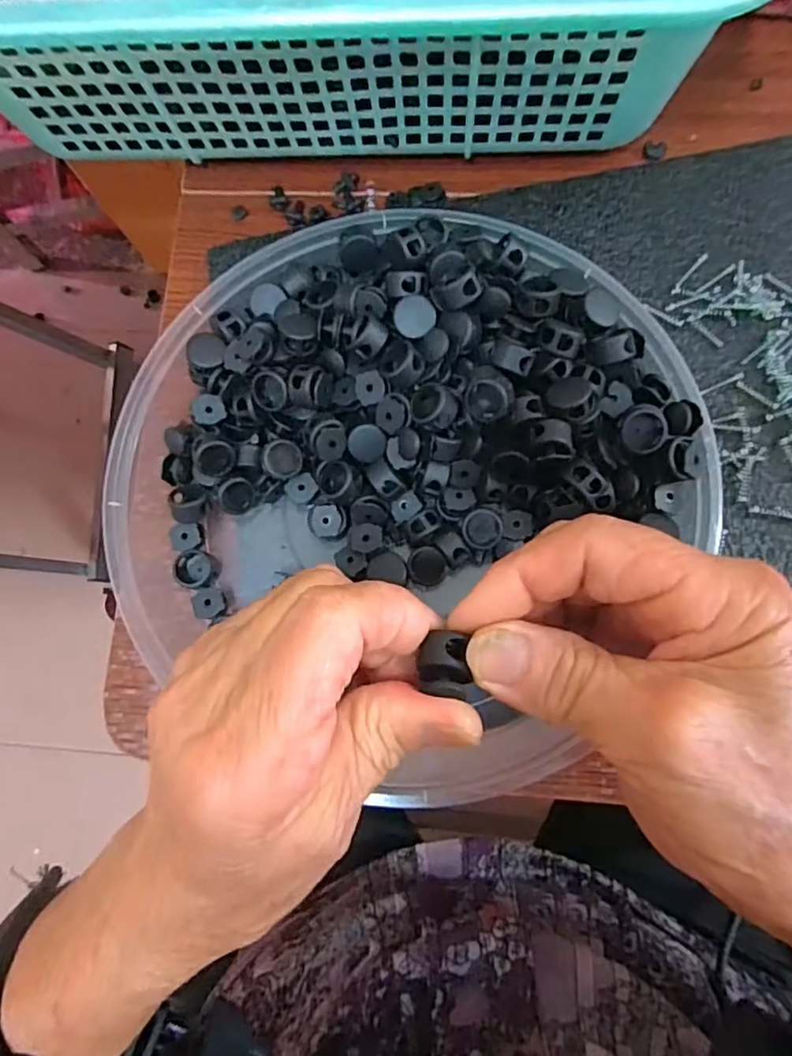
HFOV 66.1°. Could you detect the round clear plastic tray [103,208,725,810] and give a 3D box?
[{"bbox_3d":[0.001,-0.023,0.253,0.224,0.049,0.212,-1,81,4],"label":"round clear plastic tray"}]

